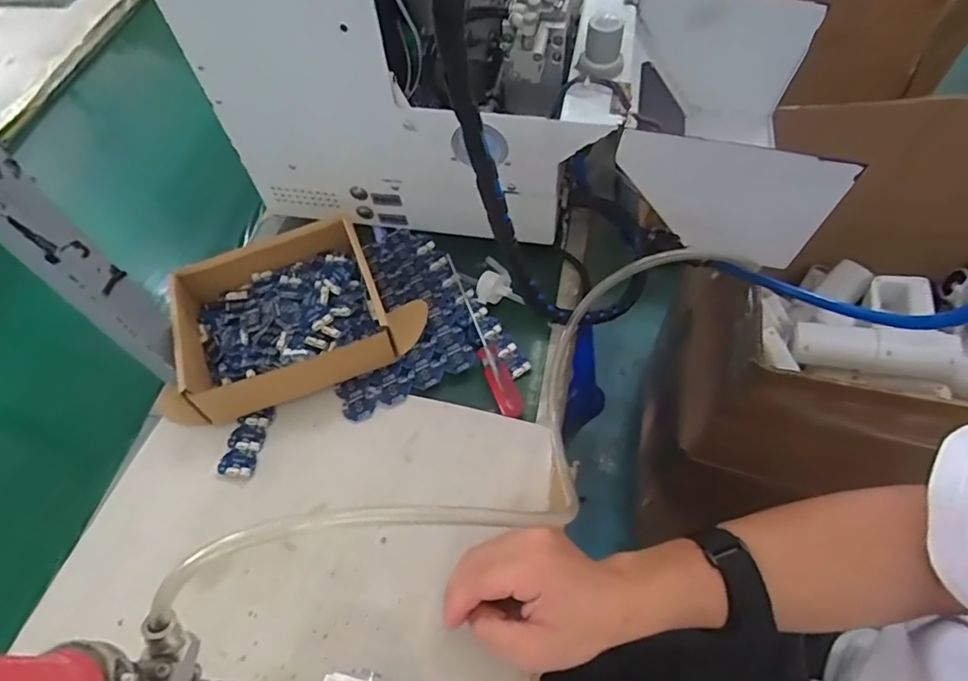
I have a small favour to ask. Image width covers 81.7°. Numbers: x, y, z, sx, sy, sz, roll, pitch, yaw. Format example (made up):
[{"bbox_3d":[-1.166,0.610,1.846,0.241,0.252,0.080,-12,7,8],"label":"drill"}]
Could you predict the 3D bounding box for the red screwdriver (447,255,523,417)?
[{"bbox_3d":[-0.002,-0.008,0.486,0.019,0.017,0.161,-18,59,-7],"label":"red screwdriver"}]

